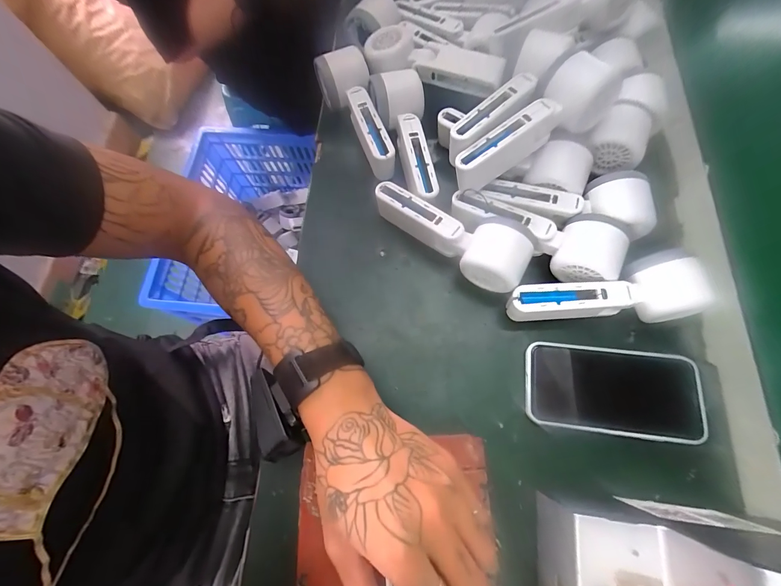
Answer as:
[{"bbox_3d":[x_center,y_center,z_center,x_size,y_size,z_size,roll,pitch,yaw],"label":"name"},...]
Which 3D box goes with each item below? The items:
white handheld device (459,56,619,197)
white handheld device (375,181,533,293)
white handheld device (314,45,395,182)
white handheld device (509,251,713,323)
[{"bbox_3d":[0.132,-0.154,0.335,0.156,0.069,0.058,-36,73,-9],"label":"white handheld device"},{"bbox_3d":[0.057,-0.059,0.359,0.163,0.060,0.060,26,74,11],"label":"white handheld device"},{"bbox_3d":[-0.041,-0.204,0.406,0.058,0.056,0.161,-16,71,-3],"label":"white handheld device"},{"bbox_3d":[0.193,0.009,0.322,0.155,0.056,0.053,-12,71,-1],"label":"white handheld device"}]

